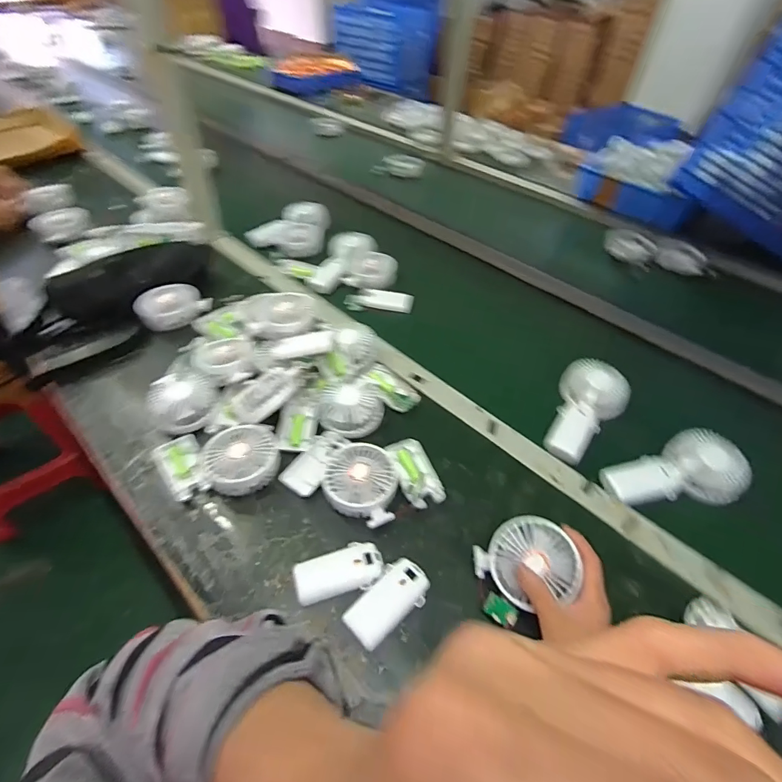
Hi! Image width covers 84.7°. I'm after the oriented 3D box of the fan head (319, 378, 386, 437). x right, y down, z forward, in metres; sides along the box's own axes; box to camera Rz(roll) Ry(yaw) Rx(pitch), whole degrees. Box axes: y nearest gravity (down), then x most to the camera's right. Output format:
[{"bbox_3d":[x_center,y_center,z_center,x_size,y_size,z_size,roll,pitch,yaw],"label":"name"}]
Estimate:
[{"bbox_3d":[-0.058,0.021,0.601,0.086,0.030,0.083,1,48,-1],"label":"fan head"}]

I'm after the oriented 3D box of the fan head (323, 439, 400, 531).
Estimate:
[{"bbox_3d":[-0.037,0.114,0.519,0.087,0.037,0.100,2,48,-1],"label":"fan head"}]

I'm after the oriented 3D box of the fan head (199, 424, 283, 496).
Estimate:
[{"bbox_3d":[-0.190,0.082,0.542,0.095,0.034,0.089,1,48,-1],"label":"fan head"}]

